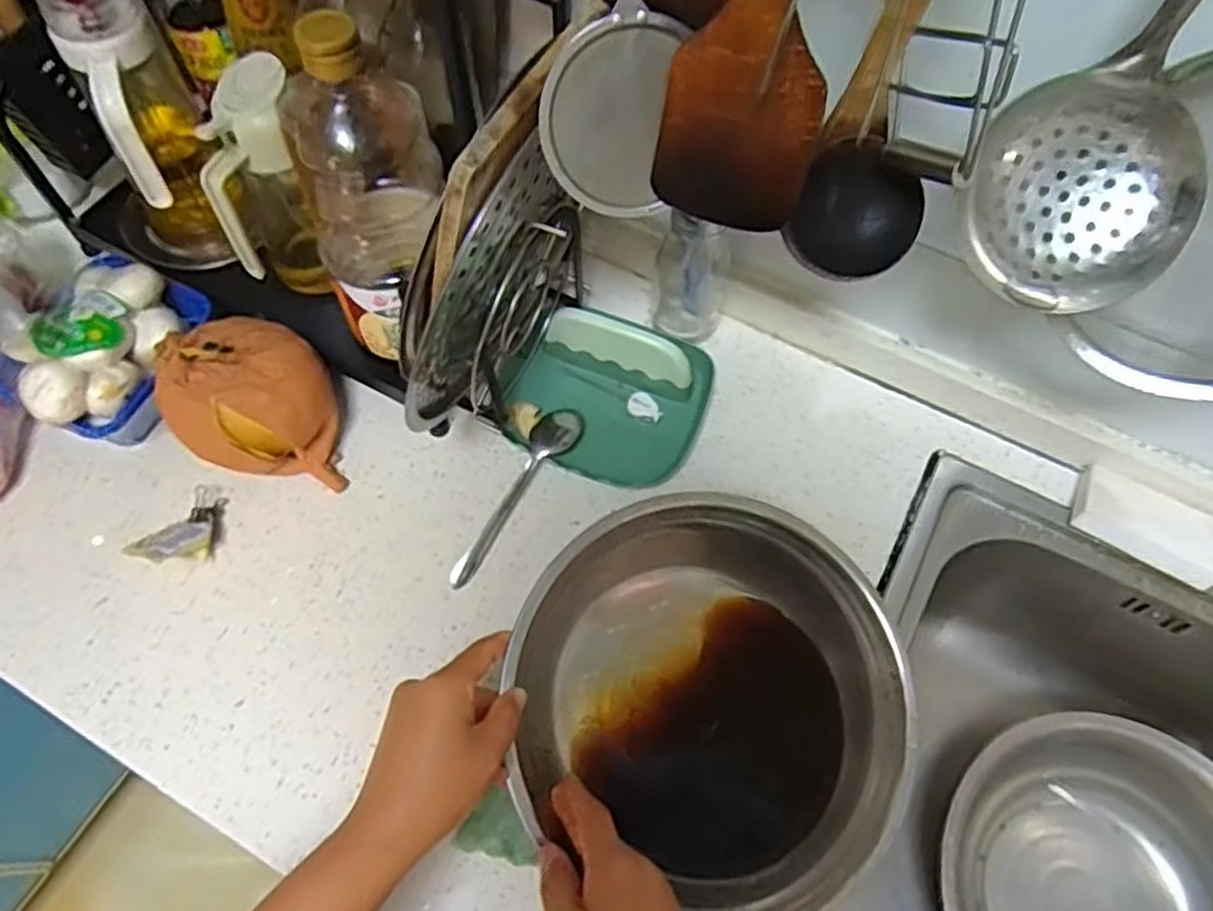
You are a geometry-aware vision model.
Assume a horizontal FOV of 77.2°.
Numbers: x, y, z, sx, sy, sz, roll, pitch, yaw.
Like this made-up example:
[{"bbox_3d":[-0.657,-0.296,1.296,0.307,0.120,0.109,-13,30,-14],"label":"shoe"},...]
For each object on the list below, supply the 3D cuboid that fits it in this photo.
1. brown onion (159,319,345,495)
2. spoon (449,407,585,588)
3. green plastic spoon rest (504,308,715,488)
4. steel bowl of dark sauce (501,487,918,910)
[{"bbox_3d":[-0.267,-0.042,0.582,0.112,0.105,0.105,1,63,-1],"label":"brown onion"},{"bbox_3d":[-0.070,0.029,0.596,0.034,0.021,0.169,28,65,12],"label":"spoon"},{"bbox_3d":[0.001,-0.051,0.616,0.159,0.059,0.138,15,64,6],"label":"green plastic spoon rest"},{"bbox_3d":[0.069,0.148,0.471,0.235,0.097,0.225,-1,66,1],"label":"steel bowl of dark sauce"}]

